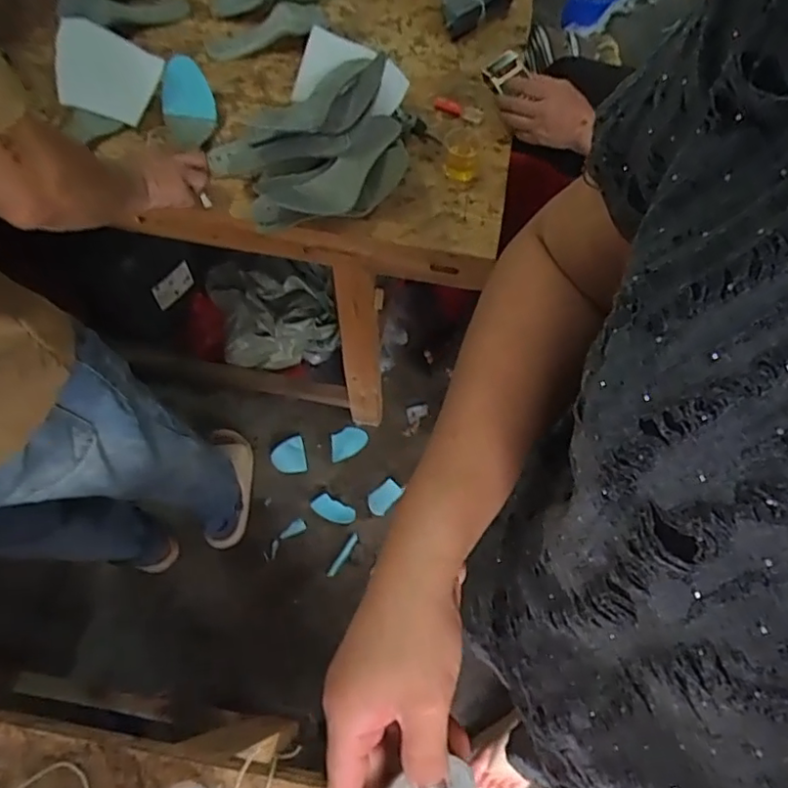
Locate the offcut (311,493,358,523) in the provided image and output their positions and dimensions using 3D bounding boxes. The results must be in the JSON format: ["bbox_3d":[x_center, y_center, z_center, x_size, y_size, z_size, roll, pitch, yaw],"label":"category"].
[{"bbox_3d":[-0.140,0.267,1.366,0.104,0.012,0.049,25,66,11],"label":"offcut"}]

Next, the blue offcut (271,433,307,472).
[{"bbox_3d":[-0.254,0.149,1.432,0.084,0.008,0.088,-13,79,-16],"label":"blue offcut"}]

